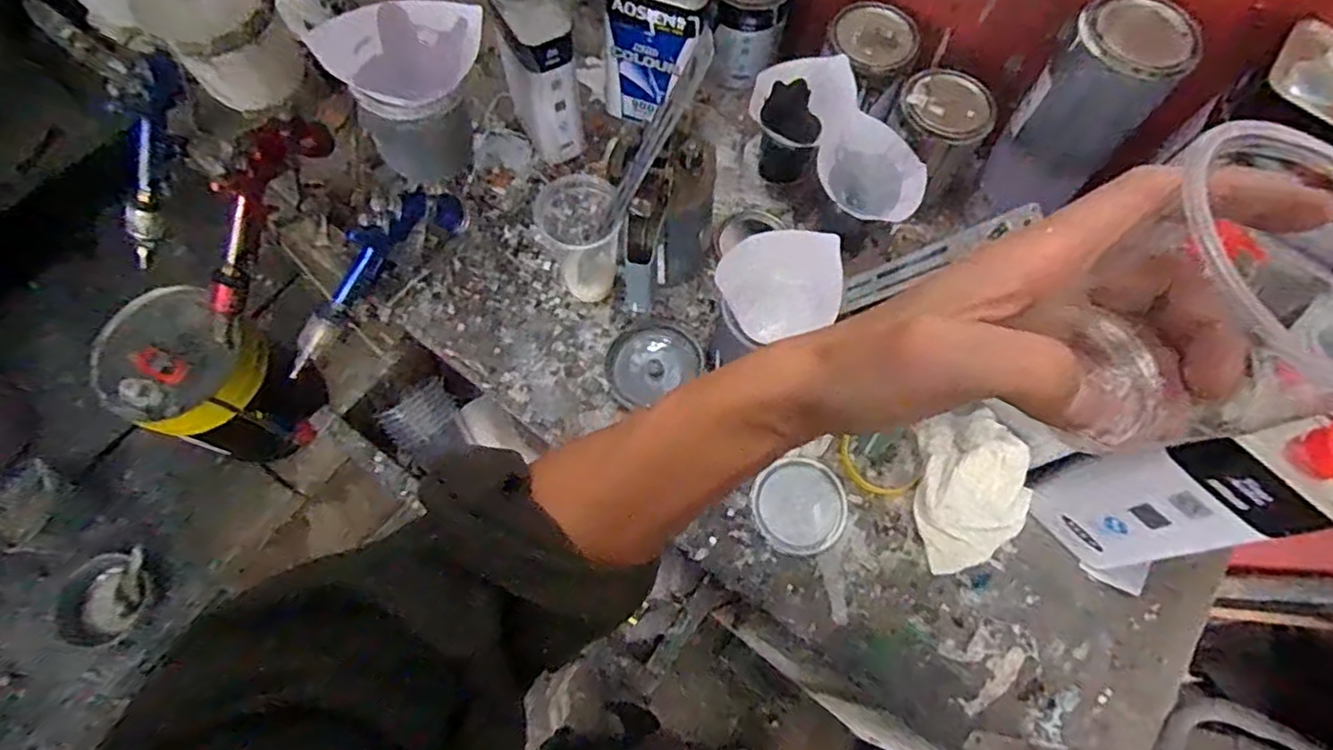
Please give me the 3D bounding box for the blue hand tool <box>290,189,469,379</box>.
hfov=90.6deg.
[{"bbox_3d":[-0.345,-0.101,0.748,0.280,0.129,0.033,-44,75,15],"label":"blue hand tool"}]

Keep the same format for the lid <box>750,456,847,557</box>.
[{"bbox_3d":[0.137,0.135,0.672,0.095,0.009,0.089,0,72,1],"label":"lid"}]

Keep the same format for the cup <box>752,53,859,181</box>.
[{"bbox_3d":[0.155,-0.292,0.784,0.109,0.119,0.106,-6,69,-5],"label":"cup"}]

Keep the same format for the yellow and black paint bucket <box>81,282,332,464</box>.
[{"bbox_3d":[-0.888,0.020,1.315,0.289,0.378,0.256,26,70,8],"label":"yellow and black paint bucket"}]

